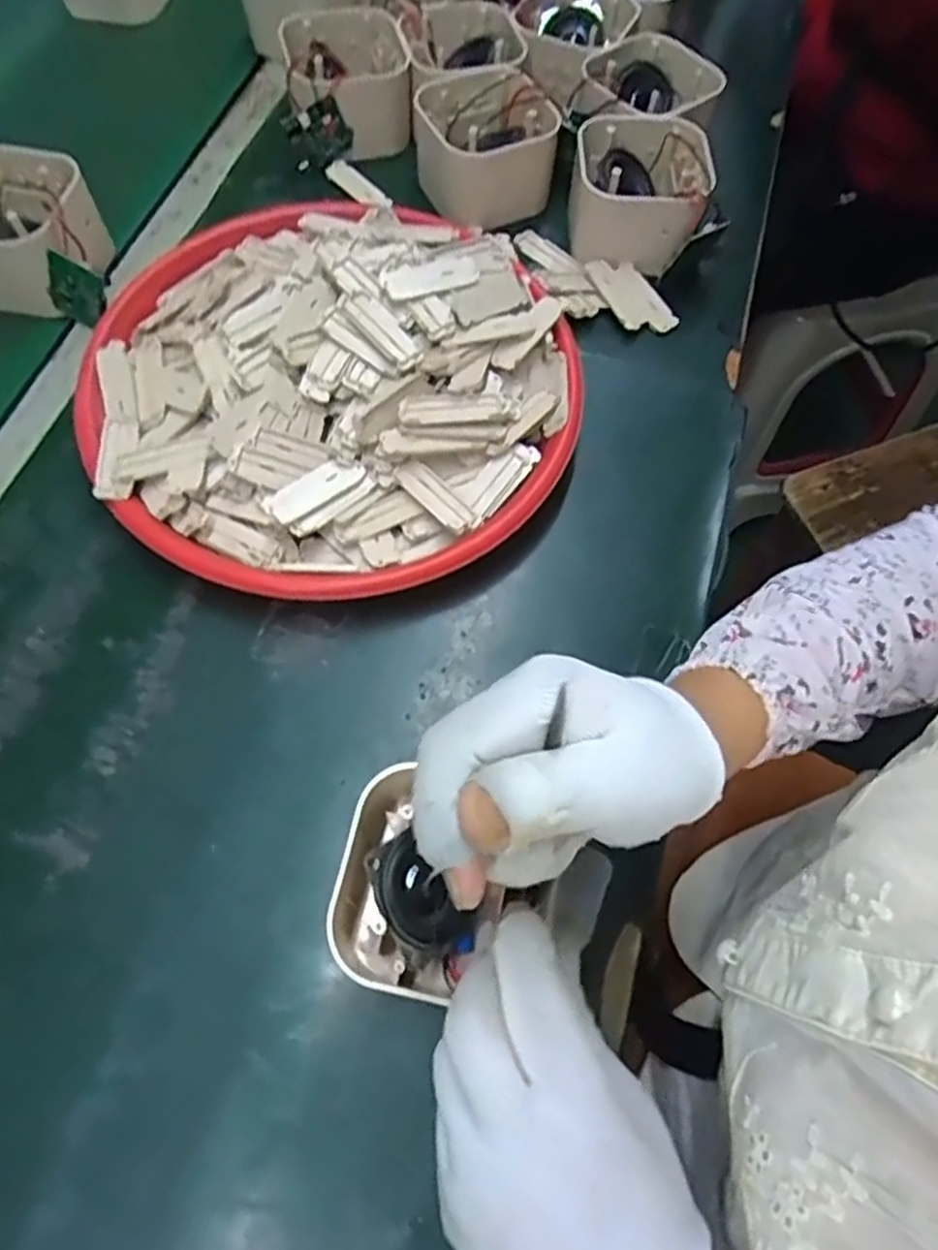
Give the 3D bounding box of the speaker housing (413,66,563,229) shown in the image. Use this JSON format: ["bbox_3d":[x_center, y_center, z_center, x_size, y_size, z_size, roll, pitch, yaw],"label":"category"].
[{"bbox_3d":[0.009,-0.348,0.530,0.086,0.061,0.102,-33,71,-15],"label":"speaker housing"}]

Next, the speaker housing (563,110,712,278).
[{"bbox_3d":[0.115,-0.298,0.500,0.092,0.053,0.089,15,66,5],"label":"speaker housing"}]

